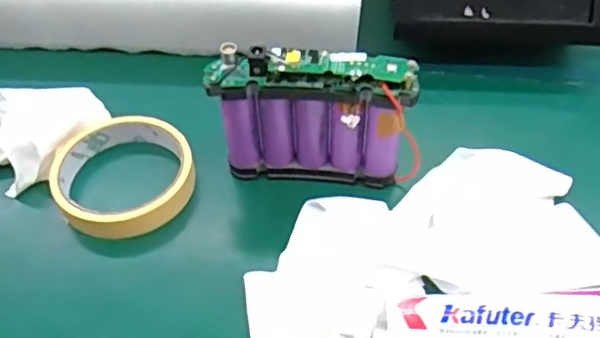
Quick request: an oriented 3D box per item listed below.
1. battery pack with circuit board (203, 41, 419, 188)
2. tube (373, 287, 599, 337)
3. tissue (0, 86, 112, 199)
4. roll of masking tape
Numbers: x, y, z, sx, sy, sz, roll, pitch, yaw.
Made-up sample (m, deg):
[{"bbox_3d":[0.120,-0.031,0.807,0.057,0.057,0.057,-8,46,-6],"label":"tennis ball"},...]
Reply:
[{"bbox_3d":[0.009,-0.030,0.368,0.115,0.091,0.021,3,50,6],"label":"battery pack with circuit board"},{"bbox_3d":[0.108,0.079,0.313,0.133,0.016,0.043,6,73,-3],"label":"tube"},{"bbox_3d":[-0.182,-0.028,0.418,0.076,0.036,0.086,21,54,19],"label":"tissue"},{"bbox_3d":[-0.115,0.002,0.398,0.085,0.023,0.090,-1,50,2],"label":"roll of masking tape"}]

